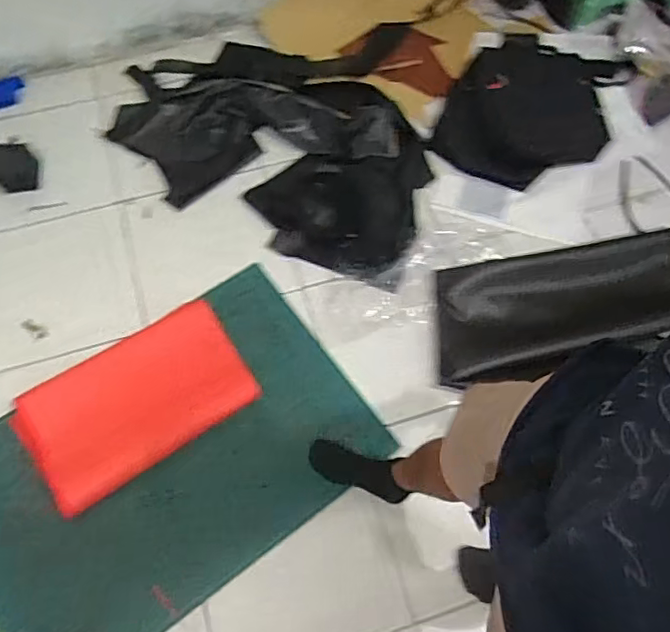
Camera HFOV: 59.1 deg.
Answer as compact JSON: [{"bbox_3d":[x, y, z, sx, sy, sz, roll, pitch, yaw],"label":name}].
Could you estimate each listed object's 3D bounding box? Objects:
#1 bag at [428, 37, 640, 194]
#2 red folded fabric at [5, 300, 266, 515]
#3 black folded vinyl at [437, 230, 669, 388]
[{"bbox_3d":[0.597,-0.637,1.775,0.463,0.044,0.595,23,67,7],"label":"bag"},{"bbox_3d":[-0.444,0.191,1.352,0.502,0.056,0.333,-31,71,-15],"label":"red folded fabric"},{"bbox_3d":[0.579,-0.026,1.489,0.732,0.061,0.323,-13,67,-9],"label":"black folded vinyl"}]

